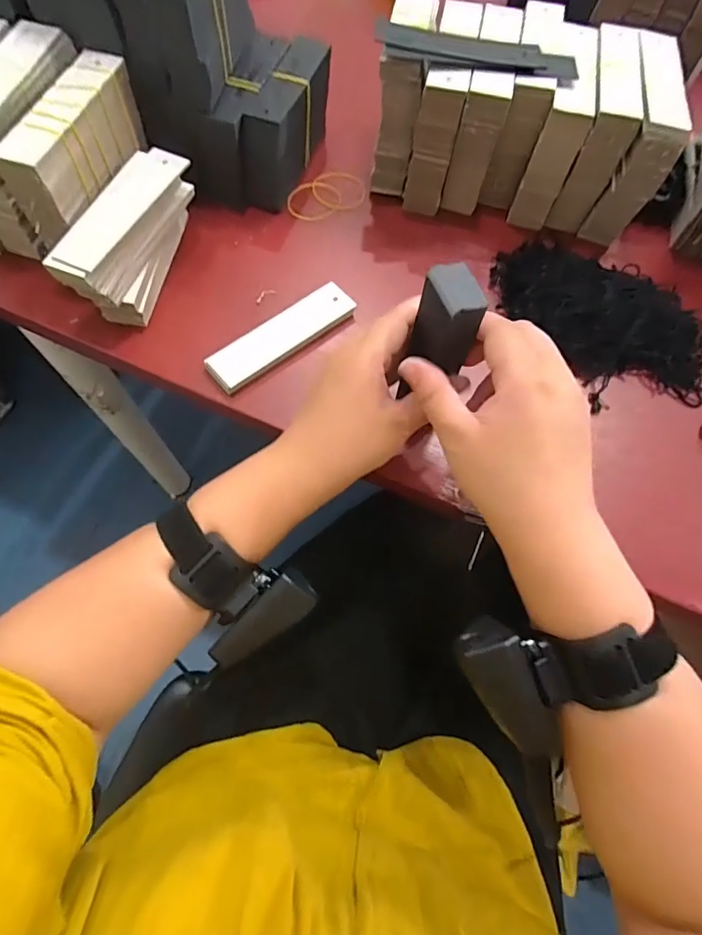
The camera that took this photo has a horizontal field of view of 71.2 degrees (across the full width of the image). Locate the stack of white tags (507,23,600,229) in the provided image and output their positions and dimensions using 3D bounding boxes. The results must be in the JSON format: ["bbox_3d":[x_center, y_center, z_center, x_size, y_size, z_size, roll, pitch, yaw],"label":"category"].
[{"bbox_3d":[0.184,-0.308,0.446,0.033,0.101,0.125,14,66,3],"label":"stack of white tags"}]

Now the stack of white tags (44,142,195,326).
[{"bbox_3d":[-0.167,-0.175,0.382,0.045,0.062,0.133,18,67,5],"label":"stack of white tags"}]

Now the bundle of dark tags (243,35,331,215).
[{"bbox_3d":[-0.057,-0.308,0.445,0.033,0.071,0.141,19,67,5],"label":"bundle of dark tags"}]

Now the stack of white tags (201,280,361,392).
[{"bbox_3d":[-0.052,-0.104,0.383,0.128,0.009,0.034,-38,74,-18],"label":"stack of white tags"}]

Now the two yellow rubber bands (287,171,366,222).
[{"bbox_3d":[-0.021,-0.259,0.469,0.055,0.008,0.086,36,69,12],"label":"two yellow rubber bands"}]

